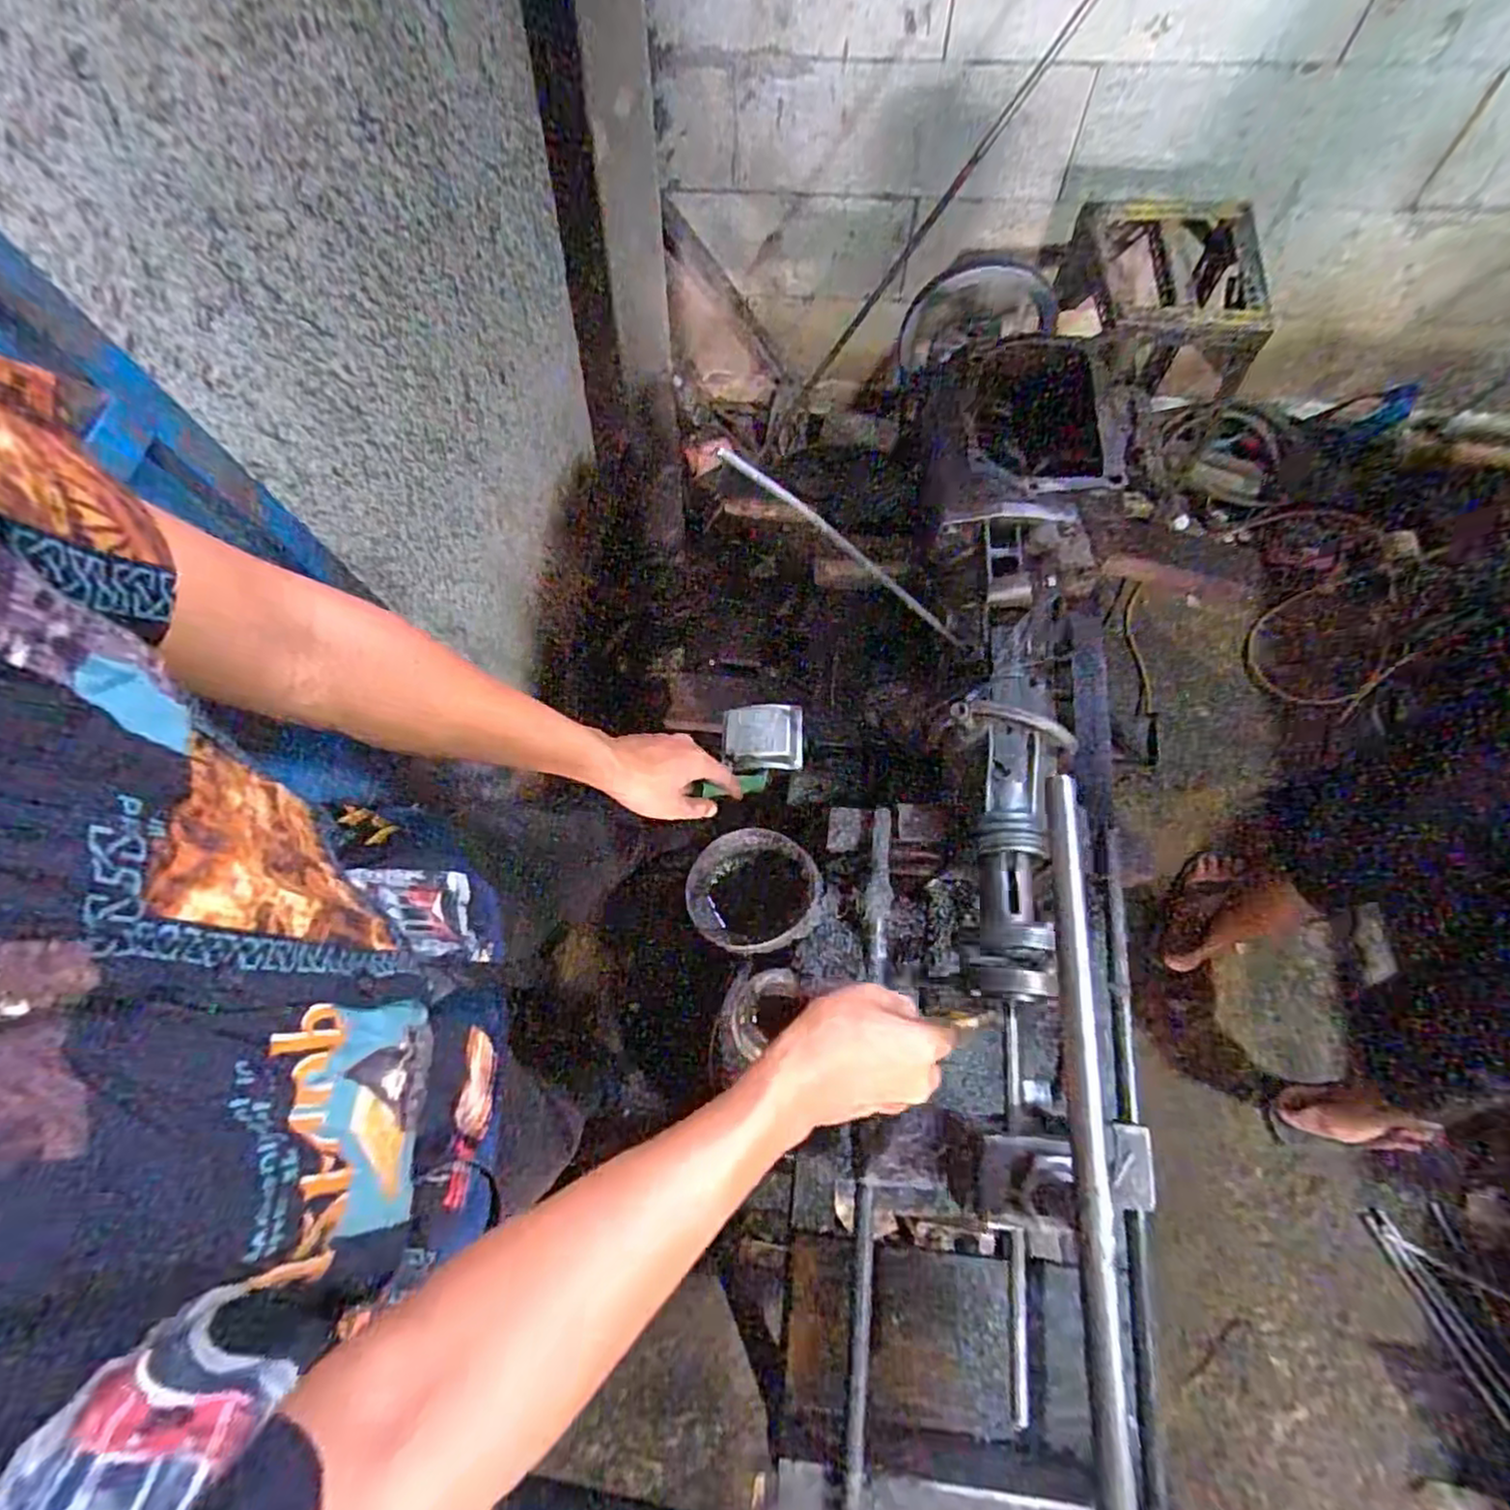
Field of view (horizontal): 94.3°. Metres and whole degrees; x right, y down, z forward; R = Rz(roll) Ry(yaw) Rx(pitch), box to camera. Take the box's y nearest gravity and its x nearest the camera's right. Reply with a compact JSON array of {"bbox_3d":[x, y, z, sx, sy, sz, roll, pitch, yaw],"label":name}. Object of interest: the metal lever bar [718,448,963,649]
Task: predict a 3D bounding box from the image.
[{"bbox_3d":[0.081,-0.143,0.518,0.013,0.305,0.012,-11,70,38],"label":"metal lever bar"}]

